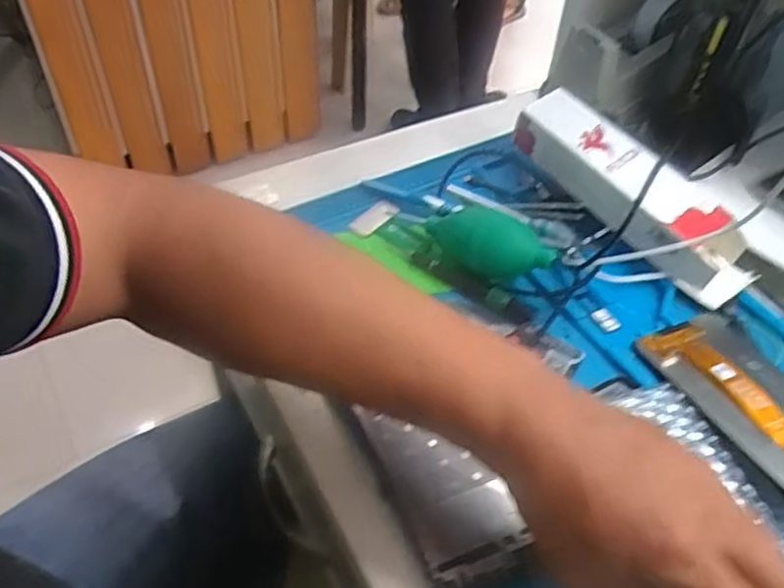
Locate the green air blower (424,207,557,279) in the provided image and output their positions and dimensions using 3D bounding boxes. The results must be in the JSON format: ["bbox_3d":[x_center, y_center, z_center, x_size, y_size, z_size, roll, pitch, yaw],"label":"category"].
[{"bbox_3d":[0.071,-0.042,0.520,0.100,0.038,0.046,14,48,10],"label":"green air blower"}]

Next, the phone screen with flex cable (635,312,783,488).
[{"bbox_3d":[0.234,0.067,0.438,0.074,0.012,0.157,-17,39,-16],"label":"phone screen with flex cable"}]

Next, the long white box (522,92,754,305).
[{"bbox_3d":[0.188,-0.080,0.542,0.057,0.053,0.218,-32,69,-28],"label":"long white box"}]

